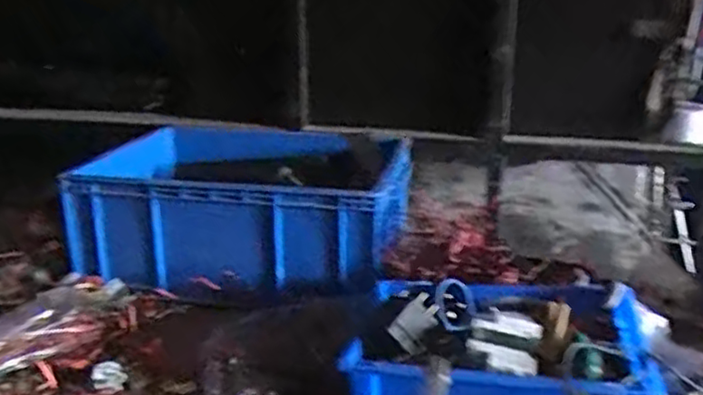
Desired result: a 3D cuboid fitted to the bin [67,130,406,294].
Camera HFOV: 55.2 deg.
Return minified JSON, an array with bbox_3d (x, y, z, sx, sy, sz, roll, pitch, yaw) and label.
[{"bbox_3d":[-0.153,0.010,1.106,0.484,0.158,0.380,6,19,15],"label":"bin"}]

